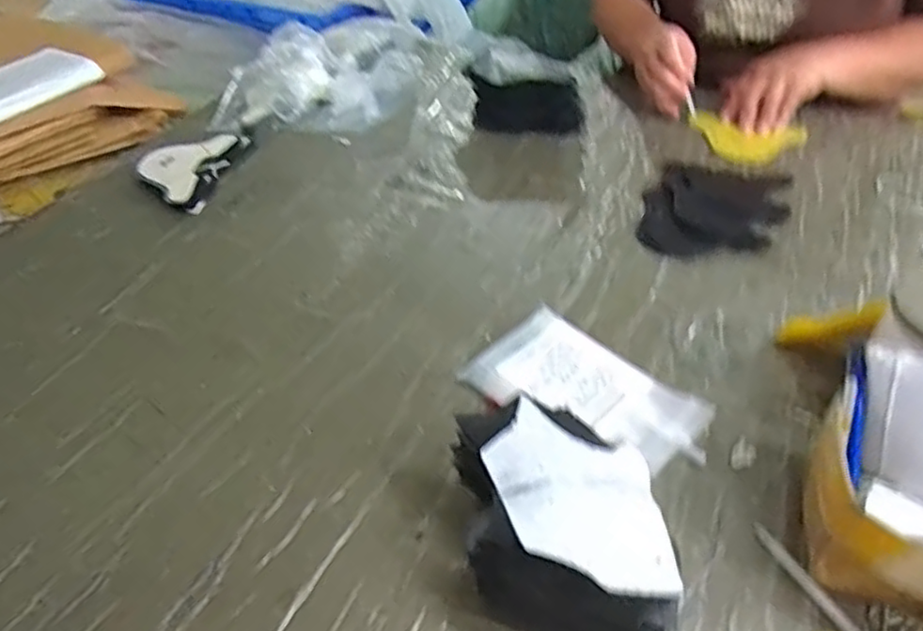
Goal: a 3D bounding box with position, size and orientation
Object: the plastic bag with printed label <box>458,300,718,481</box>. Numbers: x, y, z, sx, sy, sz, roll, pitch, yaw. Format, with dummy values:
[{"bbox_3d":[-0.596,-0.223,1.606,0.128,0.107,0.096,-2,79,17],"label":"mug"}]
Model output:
[{"bbox_3d":[0.103,0.062,0.554,0.181,0.026,0.108,33,53,30],"label":"plastic bag with printed label"}]

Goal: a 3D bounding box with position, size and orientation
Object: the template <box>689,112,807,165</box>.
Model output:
[{"bbox_3d":[0.354,-0.219,0.853,0.138,0.004,0.104,15,49,17],"label":"template"}]

